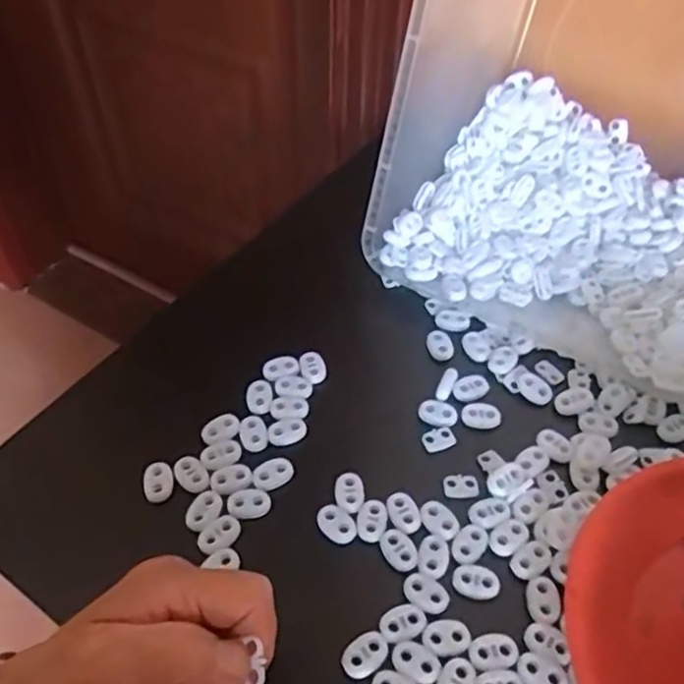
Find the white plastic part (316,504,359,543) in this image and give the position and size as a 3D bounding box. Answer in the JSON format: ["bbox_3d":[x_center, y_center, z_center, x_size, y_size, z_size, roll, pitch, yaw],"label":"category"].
[{"bbox_3d":[-0.002,0.096,0.346,0.022,0.004,0.016,31,56,22],"label":"white plastic part"}]

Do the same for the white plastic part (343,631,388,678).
[{"bbox_3d":[0.011,0.144,0.303,0.022,0.004,0.015,-30,57,-24],"label":"white plastic part"}]

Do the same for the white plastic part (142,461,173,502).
[{"bbox_3d":[-0.099,0.075,0.355,0.015,0.004,0.021,-11,51,-10],"label":"white plastic part"}]

